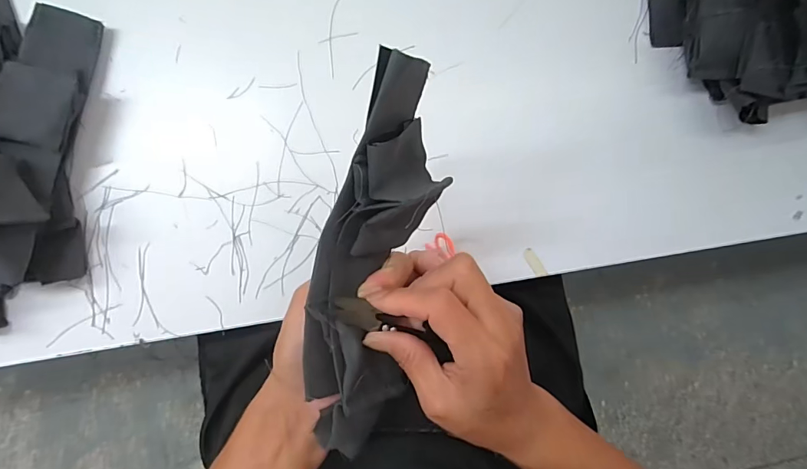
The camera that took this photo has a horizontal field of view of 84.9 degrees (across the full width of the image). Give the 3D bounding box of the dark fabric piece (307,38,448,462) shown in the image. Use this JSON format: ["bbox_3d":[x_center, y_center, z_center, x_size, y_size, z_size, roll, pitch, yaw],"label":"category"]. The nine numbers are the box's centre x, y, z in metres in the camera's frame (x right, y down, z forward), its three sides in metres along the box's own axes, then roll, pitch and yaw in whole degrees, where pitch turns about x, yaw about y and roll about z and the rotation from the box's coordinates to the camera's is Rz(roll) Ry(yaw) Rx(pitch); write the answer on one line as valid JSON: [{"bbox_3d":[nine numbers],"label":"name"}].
[{"bbox_3d":[-0.015,0.015,0.234,0.057,0.045,0.207,9,99,-7],"label":"dark fabric piece"}]

